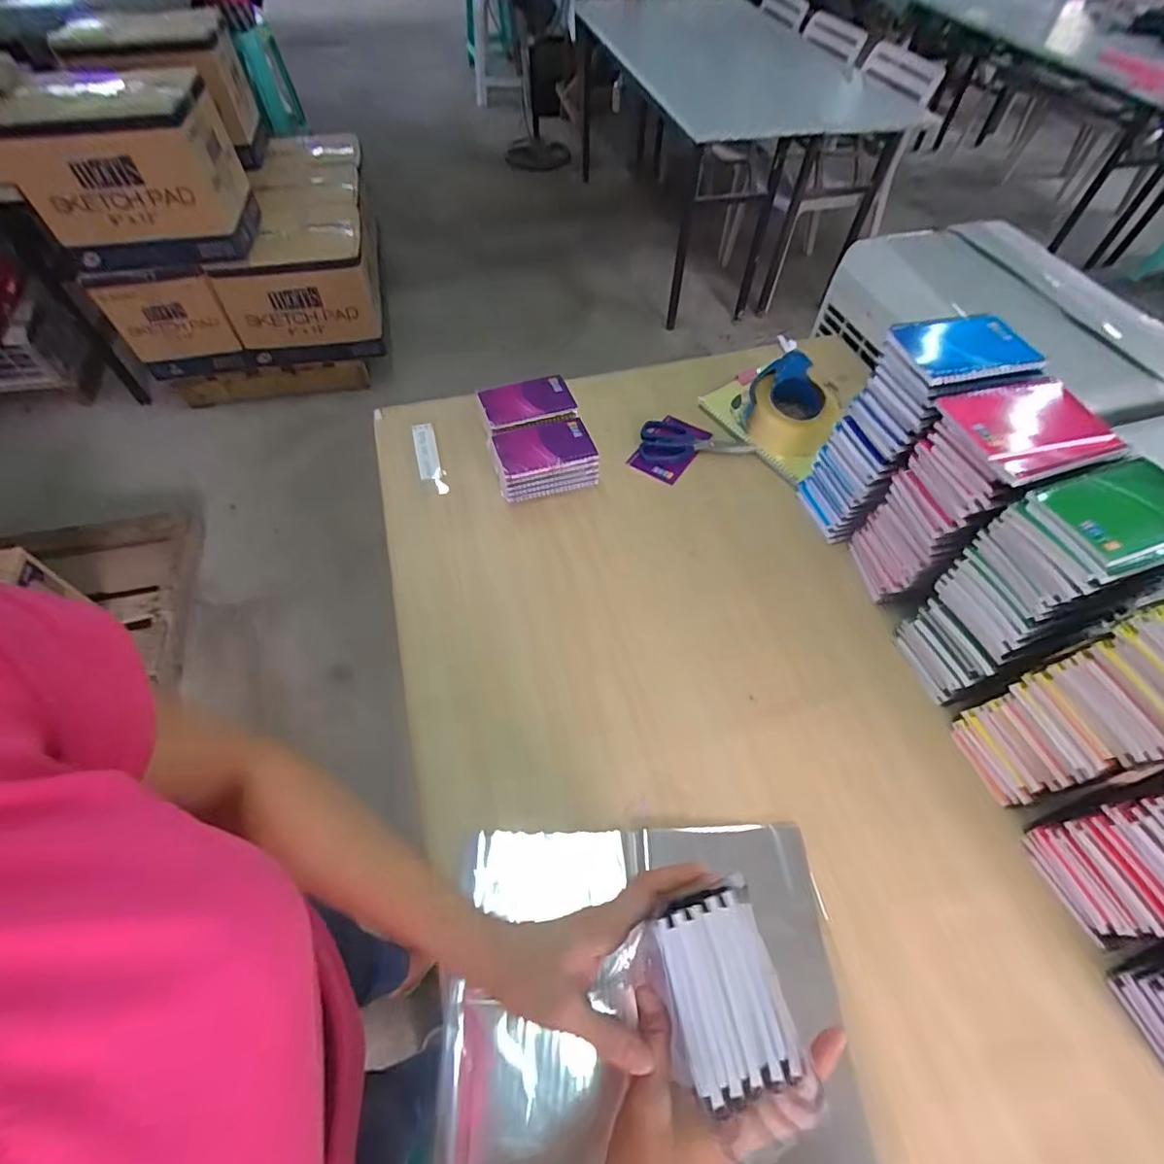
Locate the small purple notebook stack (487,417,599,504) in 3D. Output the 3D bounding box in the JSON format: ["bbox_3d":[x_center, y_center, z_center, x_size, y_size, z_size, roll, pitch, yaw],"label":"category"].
[{"bbox_3d":[-0.053,-0.166,0.758,0.133,0.061,0.089,-16,58,-11],"label":"small purple notebook stack"}]

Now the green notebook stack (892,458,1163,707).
[{"bbox_3d":[0.428,0.013,0.531,0.122,0.246,0.103,-14,58,-10],"label":"green notebook stack"}]

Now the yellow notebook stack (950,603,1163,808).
[{"bbox_3d":[0.474,0.097,0.463,0.128,0.271,0.094,-15,58,-11],"label":"yellow notebook stack"}]

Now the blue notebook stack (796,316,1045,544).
[{"bbox_3d":[0.381,-0.173,0.647,0.139,0.248,0.106,-15,58,-10],"label":"blue notebook stack"}]

